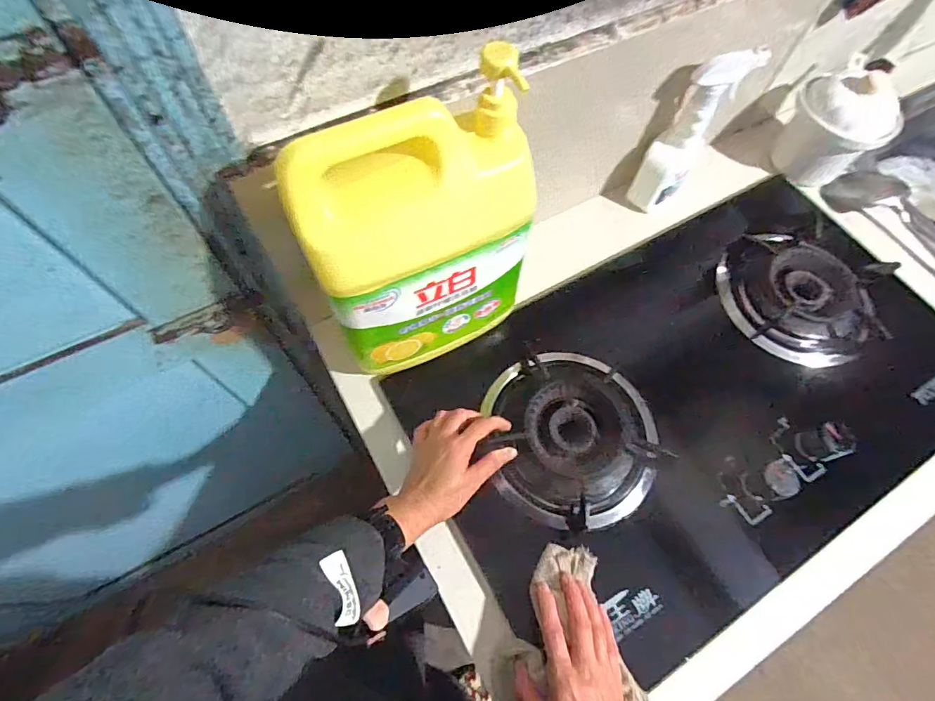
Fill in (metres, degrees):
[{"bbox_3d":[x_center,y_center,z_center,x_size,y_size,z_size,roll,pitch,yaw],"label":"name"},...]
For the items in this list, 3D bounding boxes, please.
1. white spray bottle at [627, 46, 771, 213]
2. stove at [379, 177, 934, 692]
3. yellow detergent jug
[{"bbox_3d":[0.344,-0.342,0.735,0.064,0.253,0.093,40,43,15],"label":"white spray bottle"},{"bbox_3d":[0.331,0.048,0.641,0.786,0.095,0.428,-28,70,-14],"label":"stove"},{"bbox_3d":[-0.035,-0.099,0.488,0.229,0.285,0.104,-29,70,-15],"label":"yellow detergent jug"}]

